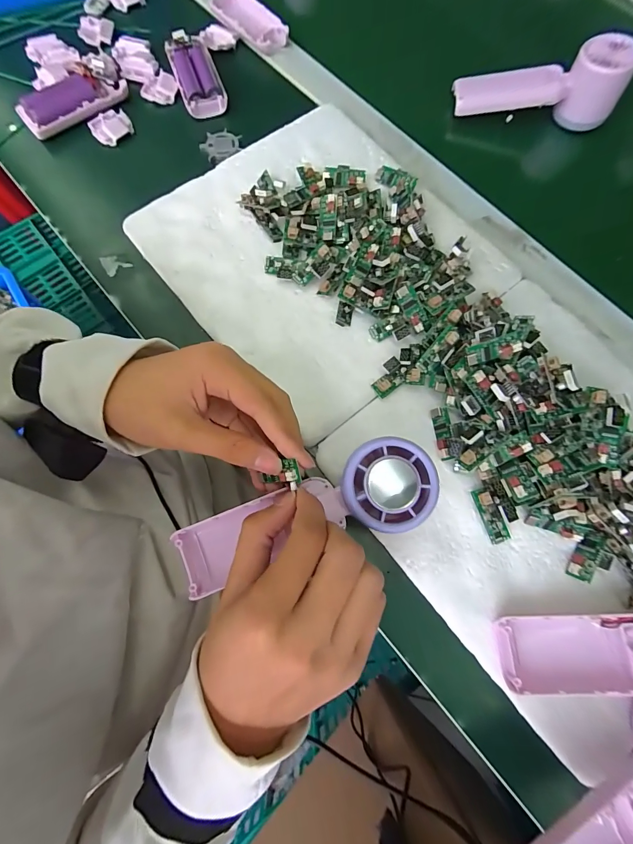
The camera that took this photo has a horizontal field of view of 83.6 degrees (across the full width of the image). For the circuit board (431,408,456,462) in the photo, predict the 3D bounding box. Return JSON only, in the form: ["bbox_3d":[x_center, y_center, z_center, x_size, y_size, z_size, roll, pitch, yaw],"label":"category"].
[{"bbox_3d":[0.095,0.008,0.264,0.010,0.007,0.039,-4,74,-1],"label":"circuit board"}]

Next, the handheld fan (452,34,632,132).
[{"bbox_3d":[0.224,-0.343,0.356,0.153,0.054,0.042,5,74,1],"label":"handheld fan"}]

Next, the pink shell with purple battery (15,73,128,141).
[{"bbox_3d":[-0.246,-0.325,0.358,0.105,0.017,0.041,-35,77,-10],"label":"pink shell with purple battery"}]

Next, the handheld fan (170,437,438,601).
[{"bbox_3d":[-0.007,0.058,0.221,0.162,0.027,0.053,-20,75,10],"label":"handheld fan"}]

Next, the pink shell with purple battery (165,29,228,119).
[{"bbox_3d":[-0.128,-0.369,0.376,0.046,0.021,0.101,-17,75,-5],"label":"pink shell with purple battery"}]

